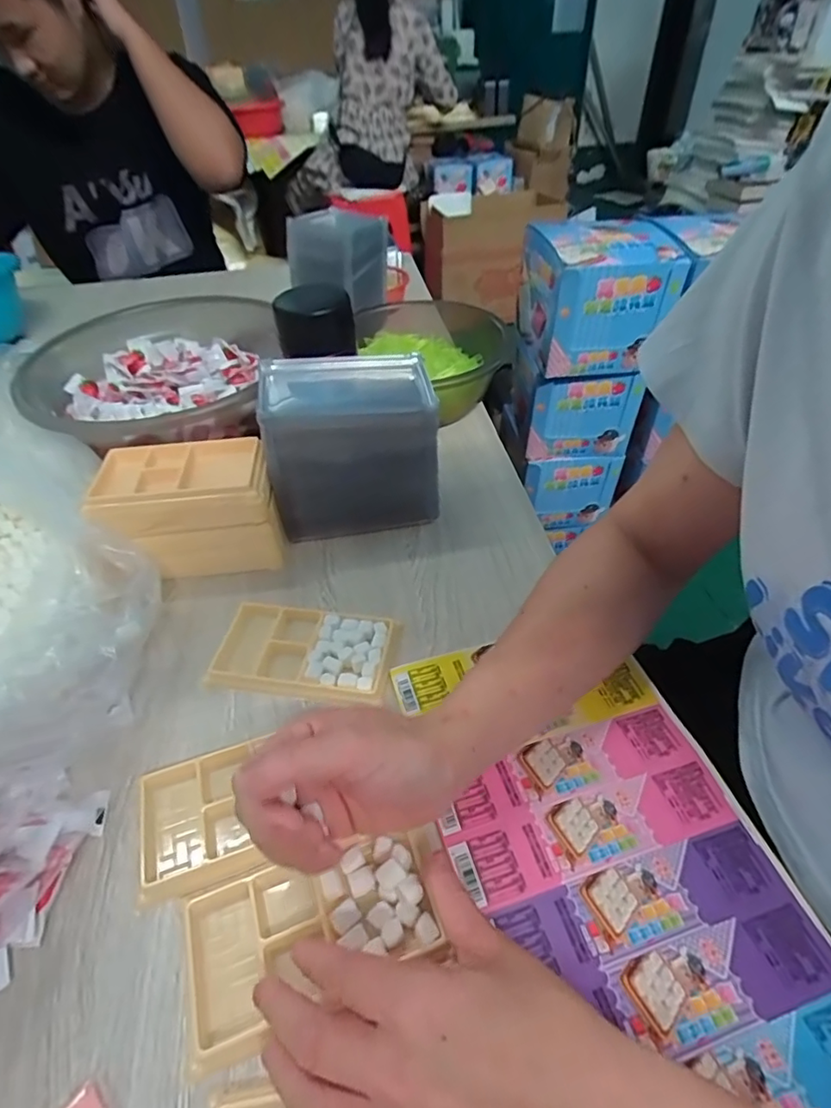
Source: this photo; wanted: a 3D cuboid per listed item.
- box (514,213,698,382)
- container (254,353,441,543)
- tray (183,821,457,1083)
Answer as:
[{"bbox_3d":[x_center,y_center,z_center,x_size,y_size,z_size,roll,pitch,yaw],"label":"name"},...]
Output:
[{"bbox_3d":[0.222,-0.326,0.690,0.149,0.131,0.155,-5,45,-3],"label":"box"},{"bbox_3d":[-0.056,-0.092,0.484,0.140,0.125,0.089,-6,45,-4],"label":"container"},{"bbox_3d":[-0.049,0.197,0.290,0.137,0.023,0.076,-19,47,-5],"label":"tray"}]

